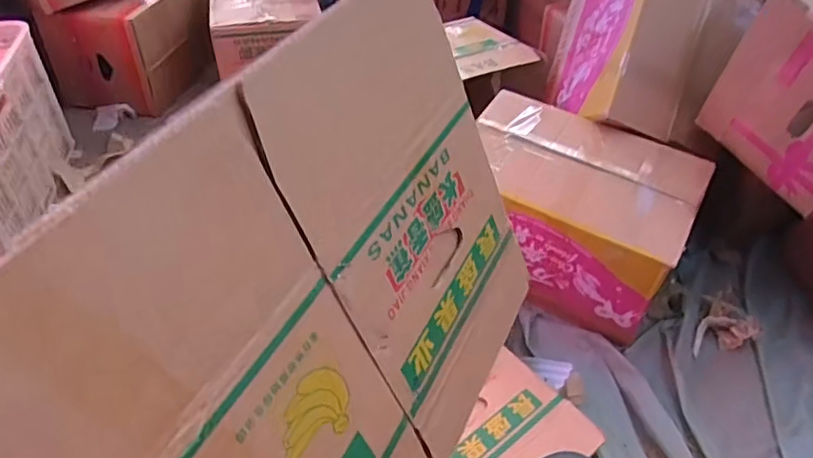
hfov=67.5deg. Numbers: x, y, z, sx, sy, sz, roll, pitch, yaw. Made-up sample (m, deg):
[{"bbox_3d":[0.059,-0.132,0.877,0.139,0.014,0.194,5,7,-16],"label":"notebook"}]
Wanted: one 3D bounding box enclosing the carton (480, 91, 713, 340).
[{"bbox_3d":[0.308,-0.026,1.168,0.414,0.274,0.284,21,46,20],"label":"carton"}]

